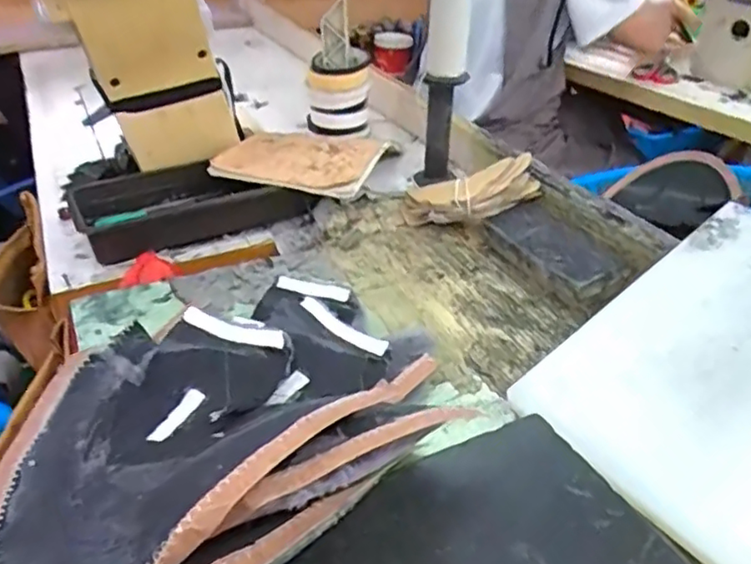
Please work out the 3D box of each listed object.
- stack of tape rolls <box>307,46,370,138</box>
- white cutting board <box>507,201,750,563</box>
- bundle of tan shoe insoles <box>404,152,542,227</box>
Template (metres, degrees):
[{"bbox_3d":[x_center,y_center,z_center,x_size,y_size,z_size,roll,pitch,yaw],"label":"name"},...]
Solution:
[{"bbox_3d":[-0.056,-0.290,0.948,0.094,0.110,0.099,-2,33,-7],"label":"stack of tape rolls"},{"bbox_3d":[0.279,0.055,0.475,0.289,0.016,0.194,-38,50,-14],"label":"white cutting board"},{"bbox_3d":[0.112,-0.102,0.749,0.169,0.046,0.062,-16,31,12],"label":"bundle of tan shoe insoles"}]

